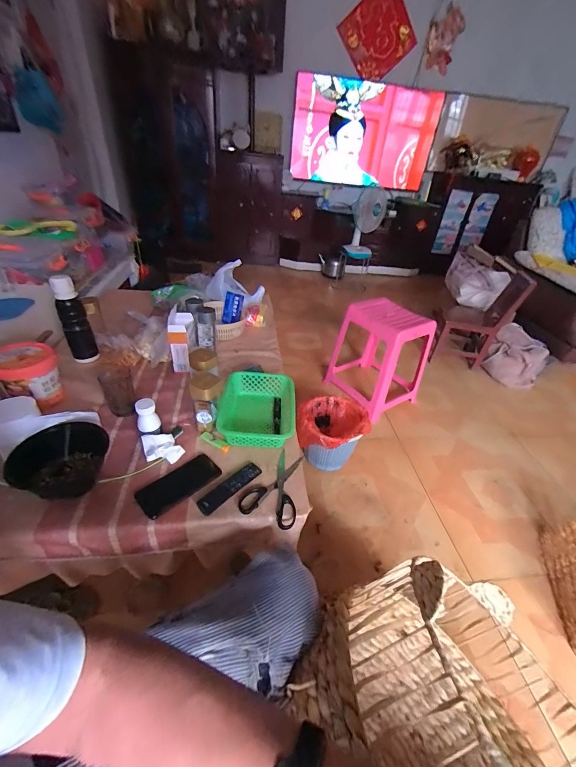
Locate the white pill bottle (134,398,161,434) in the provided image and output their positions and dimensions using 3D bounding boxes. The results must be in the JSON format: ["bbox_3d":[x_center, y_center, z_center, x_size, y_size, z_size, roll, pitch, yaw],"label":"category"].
[{"bbox_3d":[-0.314,0.072,0.708,0.047,0.064,0.041,-13,41,-23],"label":"white pill bottle"}]

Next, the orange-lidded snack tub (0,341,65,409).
[{"bbox_3d":[-0.648,-0.018,0.791,0.130,0.123,0.123,4,37,-3],"label":"orange-lidded snack tub"}]

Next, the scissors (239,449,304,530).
[{"bbox_3d":[-0.019,0.222,0.682,0.110,0.020,0.176,16,38,14],"label":"scissors"}]

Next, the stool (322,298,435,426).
[{"bbox_3d":[0.460,-0.150,1.588,0.356,0.437,0.391,-18,43,-28],"label":"stool"}]

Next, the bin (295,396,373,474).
[{"bbox_3d":[0.168,0.208,1.271,0.268,0.222,0.244,8,37,3],"label":"bin"}]

